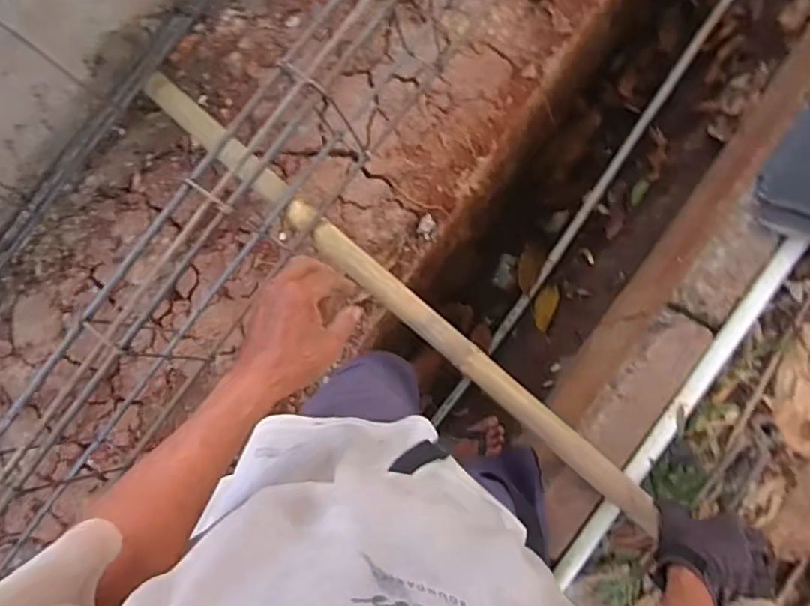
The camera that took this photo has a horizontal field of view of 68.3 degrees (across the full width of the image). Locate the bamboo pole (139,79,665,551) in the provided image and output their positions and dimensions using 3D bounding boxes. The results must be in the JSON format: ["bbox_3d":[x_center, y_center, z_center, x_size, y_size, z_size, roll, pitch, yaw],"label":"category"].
[{"bbox_3d":[-0.059,-0.051,0.901,1.027,0.037,0.042,41,92,14],"label":"bamboo pole"}]

